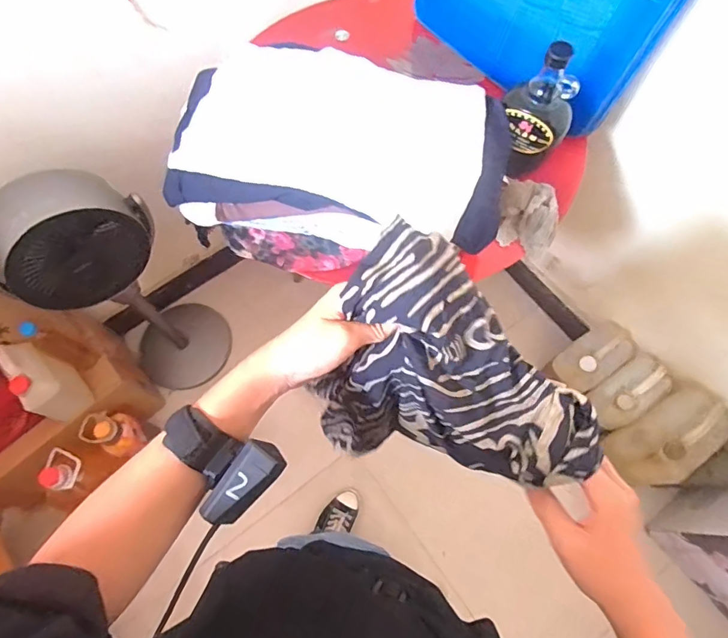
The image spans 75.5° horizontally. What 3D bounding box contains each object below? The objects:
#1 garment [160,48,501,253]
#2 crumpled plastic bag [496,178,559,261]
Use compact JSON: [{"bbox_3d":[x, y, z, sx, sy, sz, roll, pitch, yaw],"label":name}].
[{"bbox_3d":[-0.034,-0.293,0.784,0.537,0.073,0.306,10,69,4],"label":"garment"},{"bbox_3d":[0.298,-0.183,0.865,0.108,0.066,0.119,9,69,4],"label":"crumpled plastic bag"}]

